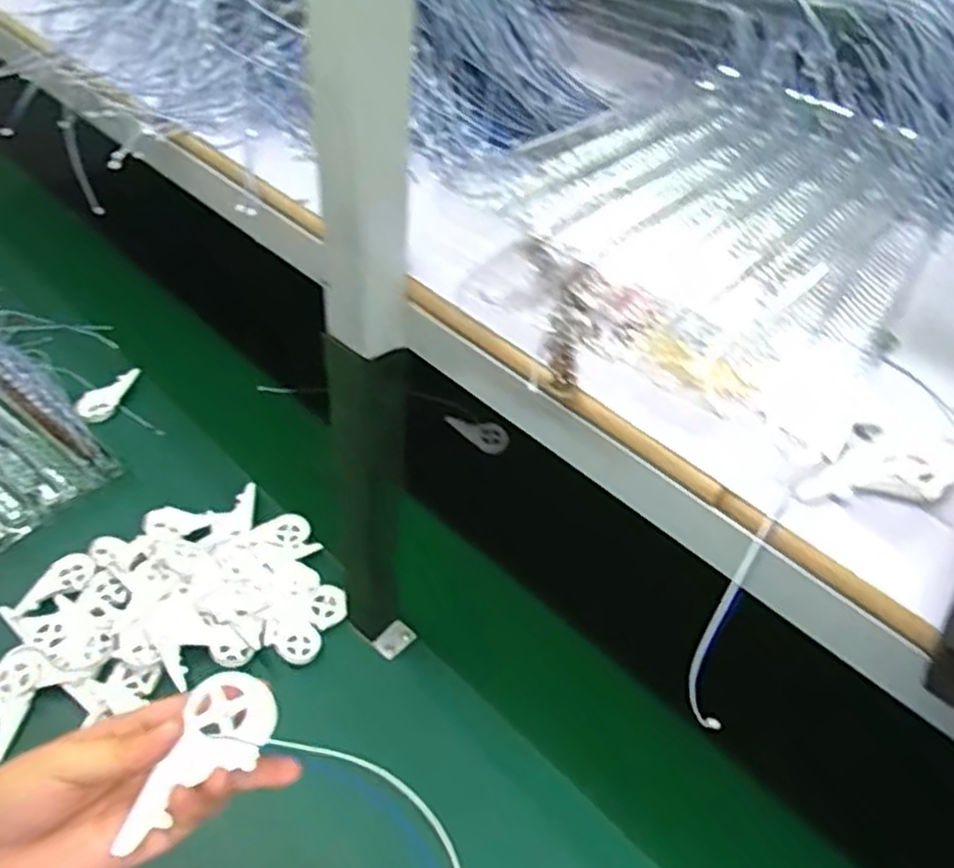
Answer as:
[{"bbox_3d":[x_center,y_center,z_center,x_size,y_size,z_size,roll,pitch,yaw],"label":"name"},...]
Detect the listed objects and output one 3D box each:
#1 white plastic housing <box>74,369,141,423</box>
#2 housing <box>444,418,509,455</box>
[{"bbox_3d":[-0.508,-0.055,1.031,0.047,0.017,0.096,31,65,21],"label":"white plastic housing"},{"bbox_3d":[0.000,-0.001,1.038,0.091,0.009,0.042,22,92,7],"label":"housing"}]

